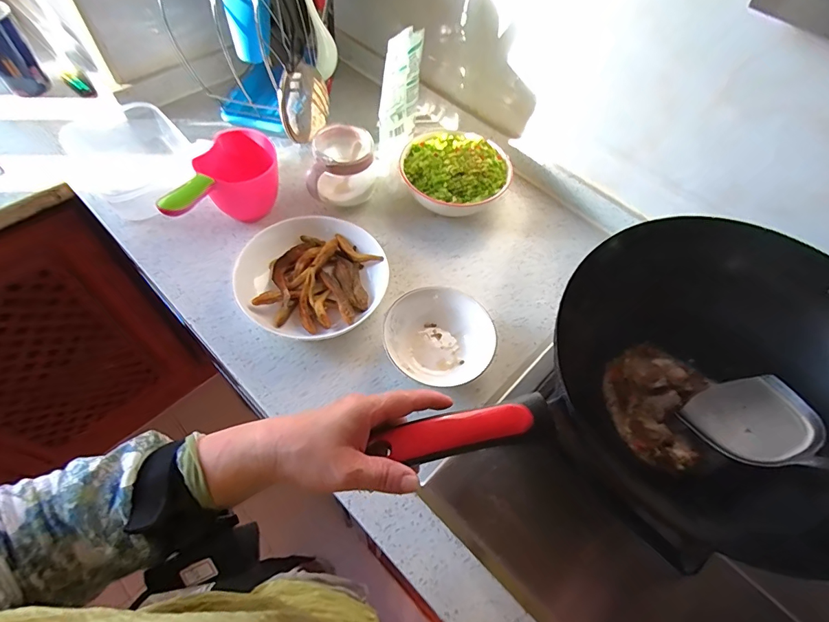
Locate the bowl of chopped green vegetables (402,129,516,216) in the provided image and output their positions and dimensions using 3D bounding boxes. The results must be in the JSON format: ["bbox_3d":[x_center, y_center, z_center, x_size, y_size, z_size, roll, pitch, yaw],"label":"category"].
[{"bbox_3d":[0.065,-0.212,0.690,0.164,0.078,0.141,-6,57,-9],"label":"bowl of chopped green vegetables"}]

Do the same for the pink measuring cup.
[{"bbox_3d":[-0.272,-0.174,0.616,0.180,0.101,0.099,-38,67,-26],"label":"pink measuring cup"}]

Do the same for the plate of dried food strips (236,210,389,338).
[{"bbox_3d":[-0.133,-0.048,0.586,0.181,0.048,0.190,2,56,-4],"label":"plate of dried food strips"}]

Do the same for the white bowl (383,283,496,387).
[{"bbox_3d":[0.033,0.030,0.545,0.135,0.047,0.115,5,56,-2],"label":"white bowl"}]

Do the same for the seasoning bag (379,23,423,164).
[{"bbox_3d":[-0.026,-0.332,0.688,0.017,0.199,0.089,39,55,19],"label":"seasoning bag"}]

